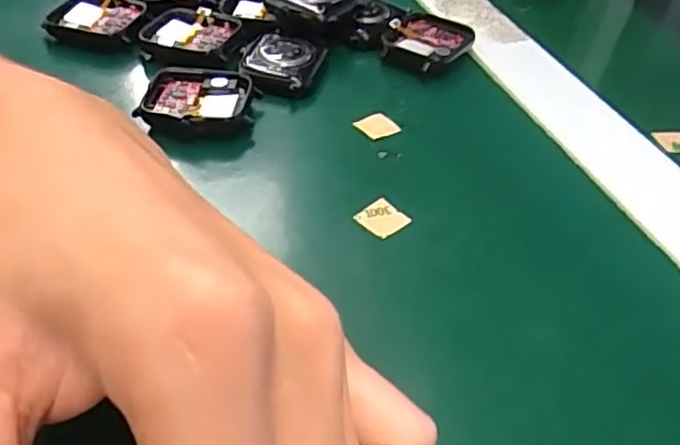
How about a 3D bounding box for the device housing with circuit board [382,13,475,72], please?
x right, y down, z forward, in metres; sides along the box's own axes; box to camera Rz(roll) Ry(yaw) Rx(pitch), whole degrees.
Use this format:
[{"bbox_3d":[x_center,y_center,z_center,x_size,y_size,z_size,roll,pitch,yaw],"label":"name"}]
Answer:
[{"bbox_3d":[0.043,-0.090,0.321,0.037,0.013,0.044,27,47,23],"label":"device housing with circuit board"}]

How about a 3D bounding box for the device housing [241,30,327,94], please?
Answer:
[{"bbox_3d":[-0.026,-0.074,0.301,0.032,0.010,0.039,13,43,9],"label":"device housing"}]

